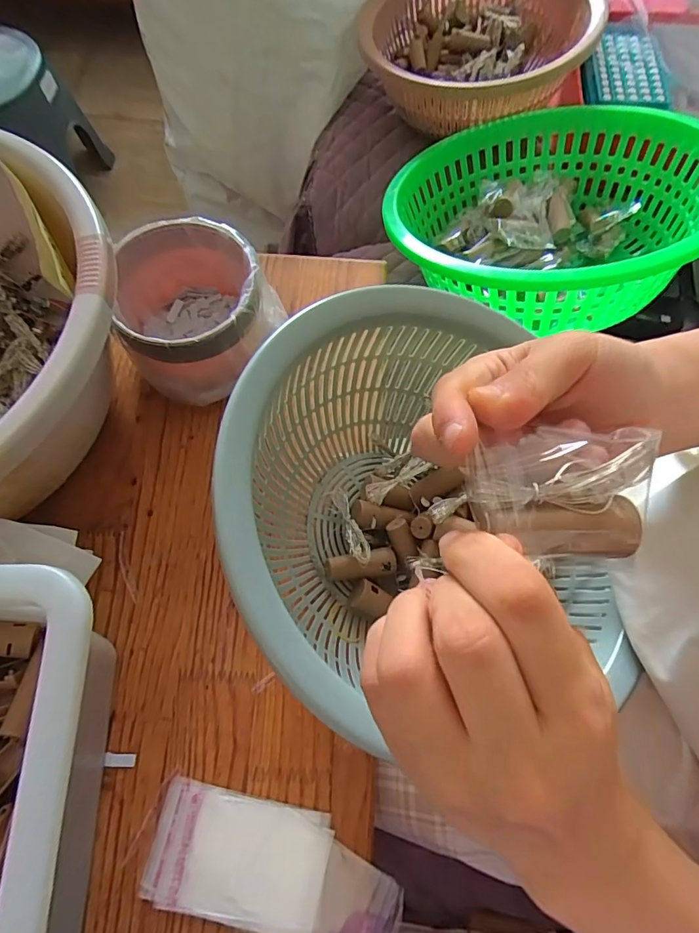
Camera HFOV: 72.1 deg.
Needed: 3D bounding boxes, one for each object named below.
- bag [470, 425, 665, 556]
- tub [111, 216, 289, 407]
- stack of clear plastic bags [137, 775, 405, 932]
[{"bbox_3d":[0.070,0.007,0.162,0.060,0.014,0.044,2,68,-1],"label":"bag"},{"bbox_3d":[-0.124,-0.124,0.398,0.113,0.087,0.123,1,68,-2],"label":"tub"},{"bbox_3d":[-0.046,0.251,0.295,0.156,0.004,0.071,20,69,6],"label":"stack of clear plastic bags"}]

